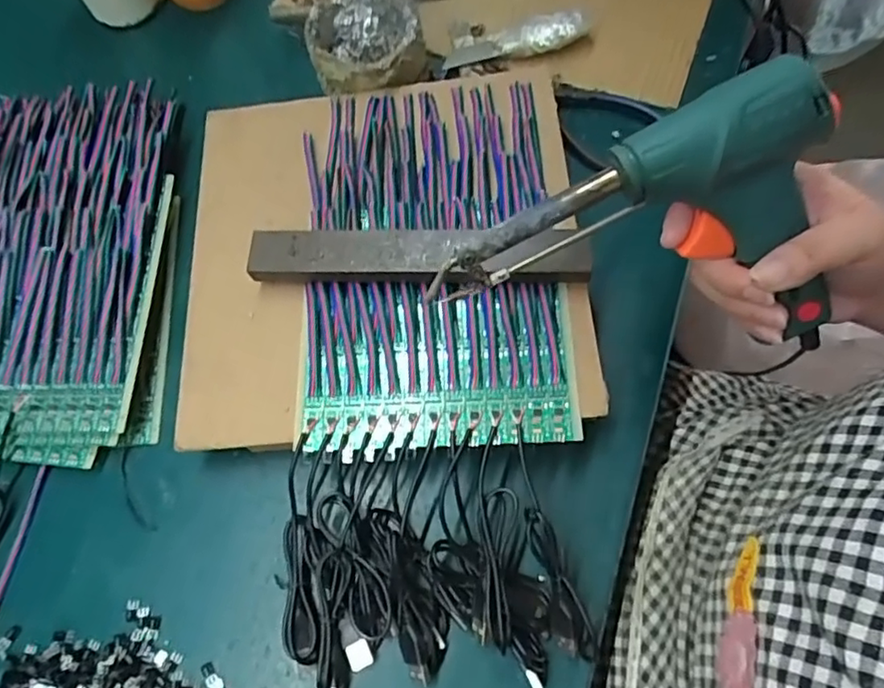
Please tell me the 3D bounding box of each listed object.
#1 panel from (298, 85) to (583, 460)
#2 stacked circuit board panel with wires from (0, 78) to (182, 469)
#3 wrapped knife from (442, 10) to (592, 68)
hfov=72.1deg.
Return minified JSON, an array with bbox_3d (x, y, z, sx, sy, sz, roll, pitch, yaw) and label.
[{"bbox_3d":[-0.010,-0.062,0.392,0.156,0.013,0.256,-5,68,2],"label":"panel"},{"bbox_3d":[-0.277,-0.068,0.432,0.175,0.023,0.295,1,68,3],"label":"stacked circuit board panel with wires"},{"bbox_3d":[0.059,-0.235,0.476,0.112,0.019,0.028,-10,71,13],"label":"wrapped knife"}]

